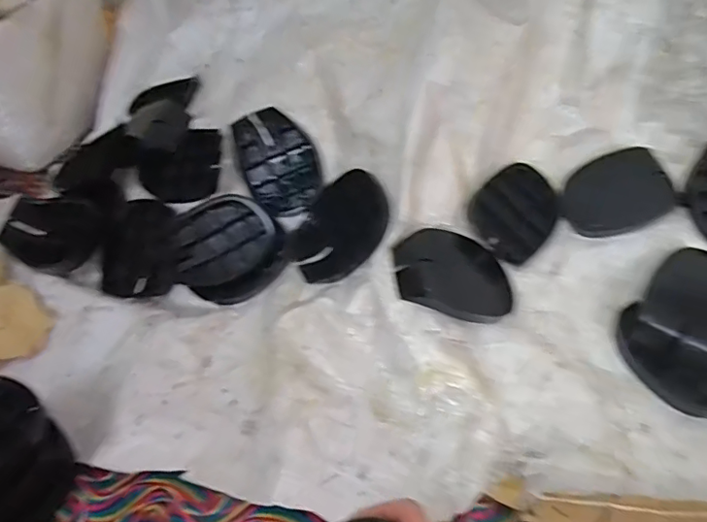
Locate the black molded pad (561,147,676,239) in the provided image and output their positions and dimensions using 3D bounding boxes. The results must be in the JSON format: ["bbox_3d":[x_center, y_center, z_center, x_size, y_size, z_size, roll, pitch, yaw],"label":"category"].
[{"bbox_3d":[0.273,-0.071,0.574,0.111,0.005,0.087,-27,66,-2],"label":"black molded pad"}]

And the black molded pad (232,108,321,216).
[{"bbox_3d":[-0.082,-0.106,0.603,0.081,0.025,0.120,-25,74,4],"label":"black molded pad"}]

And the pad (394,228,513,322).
[{"bbox_3d":[0.097,0.013,0.521,0.115,0.014,0.088,10,58,-18],"label":"pad"}]

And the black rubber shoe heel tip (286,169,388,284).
[{"bbox_3d":[-0.014,-0.033,0.553,0.091,0.016,0.117,47,110,30],"label":"black rubber shoe heel tip"}]

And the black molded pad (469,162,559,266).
[{"bbox_3d":[0.173,-0.053,0.576,0.106,0.010,0.088,-42,84,-17],"label":"black molded pad"}]

